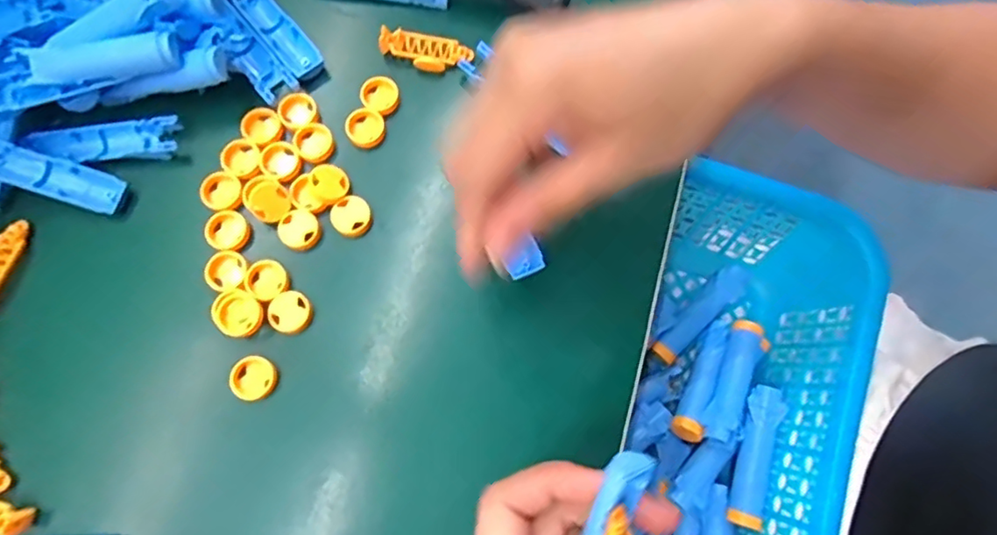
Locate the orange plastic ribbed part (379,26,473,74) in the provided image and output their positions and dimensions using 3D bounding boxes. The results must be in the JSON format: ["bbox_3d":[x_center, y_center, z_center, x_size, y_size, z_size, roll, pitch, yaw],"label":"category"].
[{"bbox_3d":[-0.038,-0.115,0.305,0.047,0.011,0.018,9,76,3],"label":"orange plastic ribbed part"}]

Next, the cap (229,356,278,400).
[{"bbox_3d":[-0.113,0.051,0.267,0.020,0.006,0.019,0,76,0],"label":"cap"}]

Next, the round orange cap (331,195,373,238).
[{"bbox_3d":[-0.072,-0.025,0.285,0.019,0.005,0.019,0,76,0],"label":"round orange cap"}]

